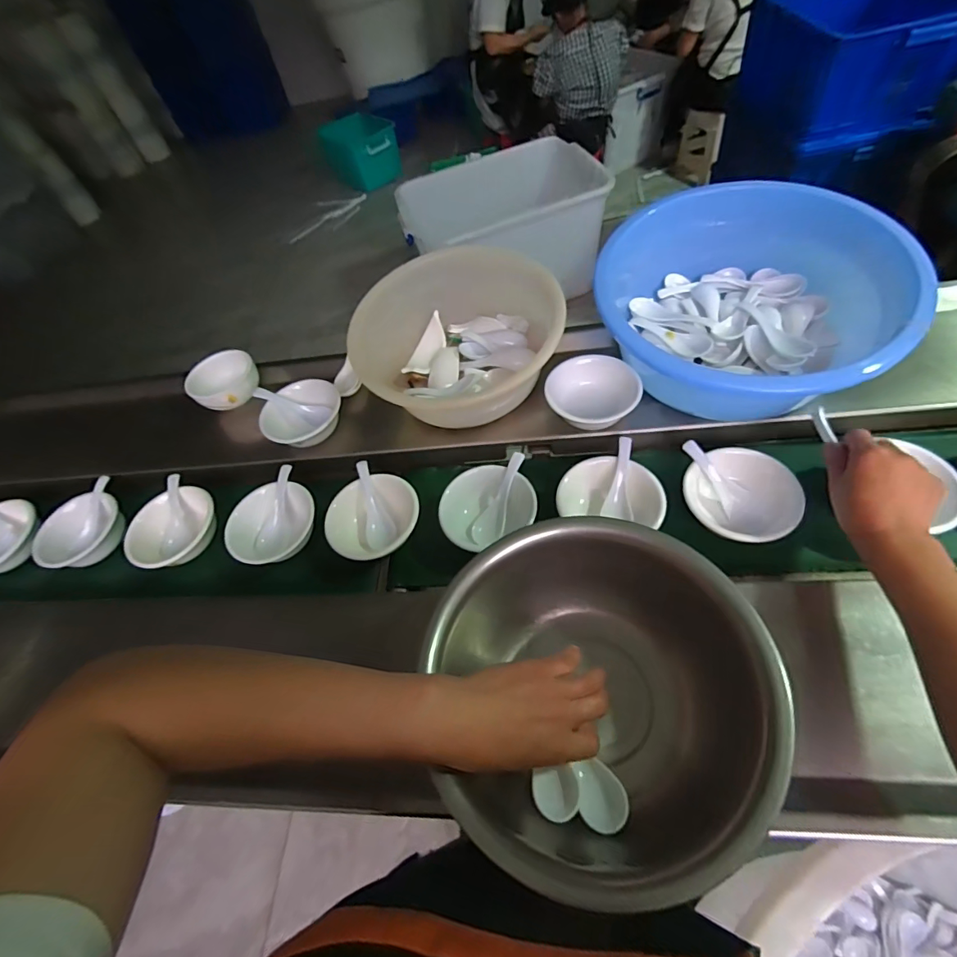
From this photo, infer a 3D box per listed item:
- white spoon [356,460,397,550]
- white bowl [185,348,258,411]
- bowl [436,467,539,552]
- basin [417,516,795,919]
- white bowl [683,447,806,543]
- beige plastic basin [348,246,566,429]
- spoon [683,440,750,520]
[{"bbox_3d":[-0.131,0.035,0.573,0.036,0.022,0.118,-17,70,-9],"label":"white spoon"},{"bbox_3d":[-0.392,-0.152,0.708,0.094,0.047,0.094,-2,51,3],"label":"white bowl"},{"bbox_3d":[0.006,0.030,0.555,0.109,0.045,0.096,-16,51,-8],"label":"bowl"},{"bbox_3d":[0.084,0.160,0.362,0.232,0.120,0.239,-2,51,3],"label":"basin"},{"bbox_3d":[0.292,0.022,0.512,0.110,0.049,0.110,-7,63,14],"label":"white bowl"},{"bbox_3d":[-0.030,-0.180,0.610,0.265,0.141,0.211,-3,51,3],"label":"beige plastic basin"},{"bbox_3d":[0.261,-0.003,0.510,0.029,0.016,0.091,-28,77,-17],"label":"spoon"}]

